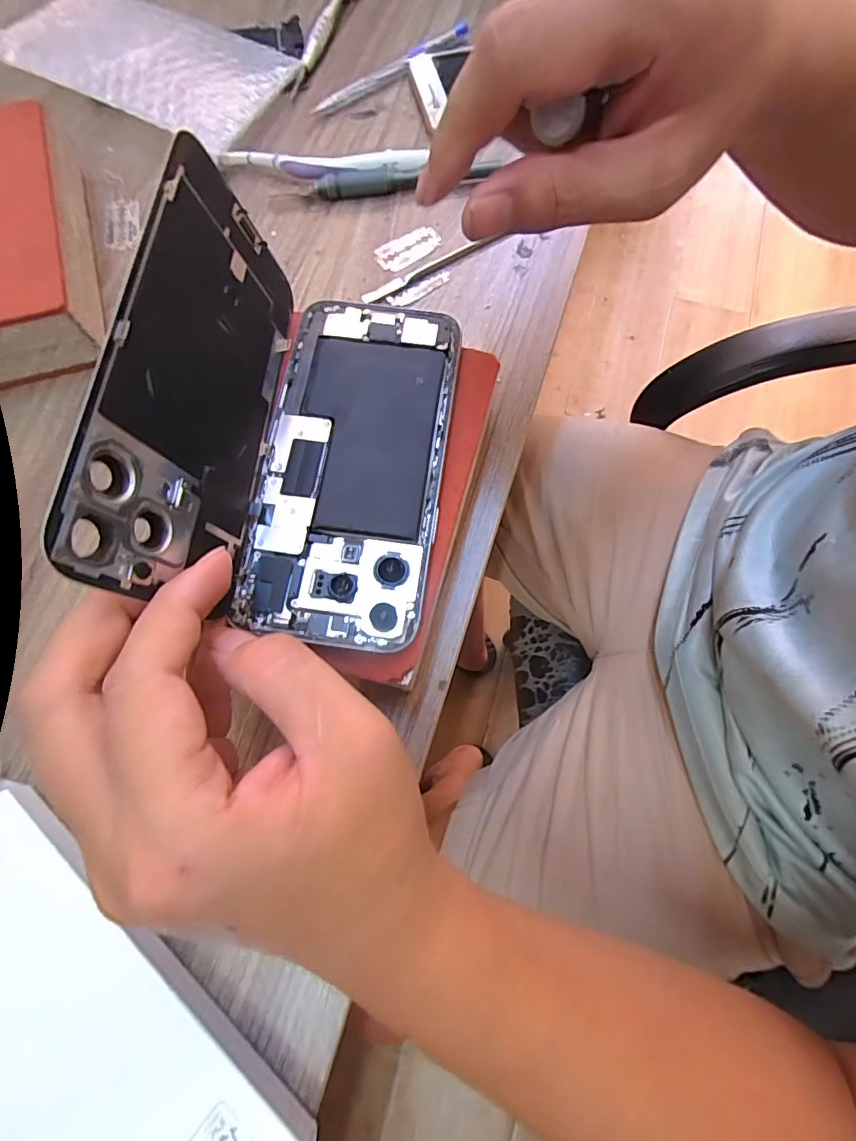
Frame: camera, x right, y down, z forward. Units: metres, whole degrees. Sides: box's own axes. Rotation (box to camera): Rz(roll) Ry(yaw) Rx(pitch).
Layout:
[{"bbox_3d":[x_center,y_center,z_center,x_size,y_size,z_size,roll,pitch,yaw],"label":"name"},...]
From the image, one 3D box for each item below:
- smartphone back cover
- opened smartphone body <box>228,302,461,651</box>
[{"bbox_3d":[-0.081,-0.065,0.178,0.006,0.076,0.154,1,73,15],"label":"smartphone back cover"},{"bbox_3d":[-0.032,-0.048,0.212,0.076,0.005,0.156,6,73,2],"label":"opened smartphone body"}]

